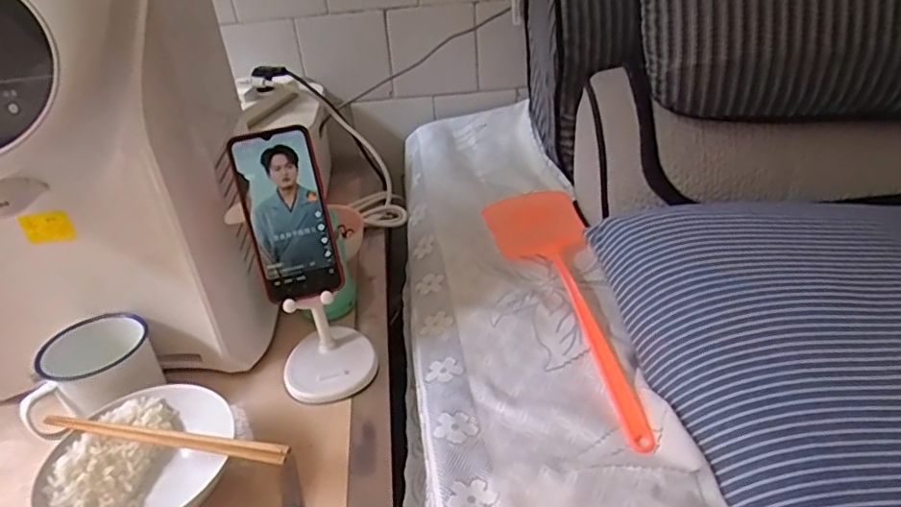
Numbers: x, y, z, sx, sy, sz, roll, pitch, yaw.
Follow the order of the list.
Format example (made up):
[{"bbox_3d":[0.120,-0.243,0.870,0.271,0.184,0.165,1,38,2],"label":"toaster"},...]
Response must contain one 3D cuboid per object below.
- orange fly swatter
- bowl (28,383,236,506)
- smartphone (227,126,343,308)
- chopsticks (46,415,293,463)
[{"bbox_3d":[0.145,0.041,0.709,0.124,0.022,0.467,-9,33,-6],"label":"orange fly swatter"},{"bbox_3d":[-0.261,0.186,0.510,0.148,0.059,0.141,-4,32,2],"label":"bowl"},{"bbox_3d":[-0.154,-0.036,0.562,0.083,0.162,0.008,-14,14,-6],"label":"smartphone"},{"bbox_3d":[-0.244,0.154,0.497,0.231,0.010,0.017,4,33,13],"label":"chopsticks"}]

